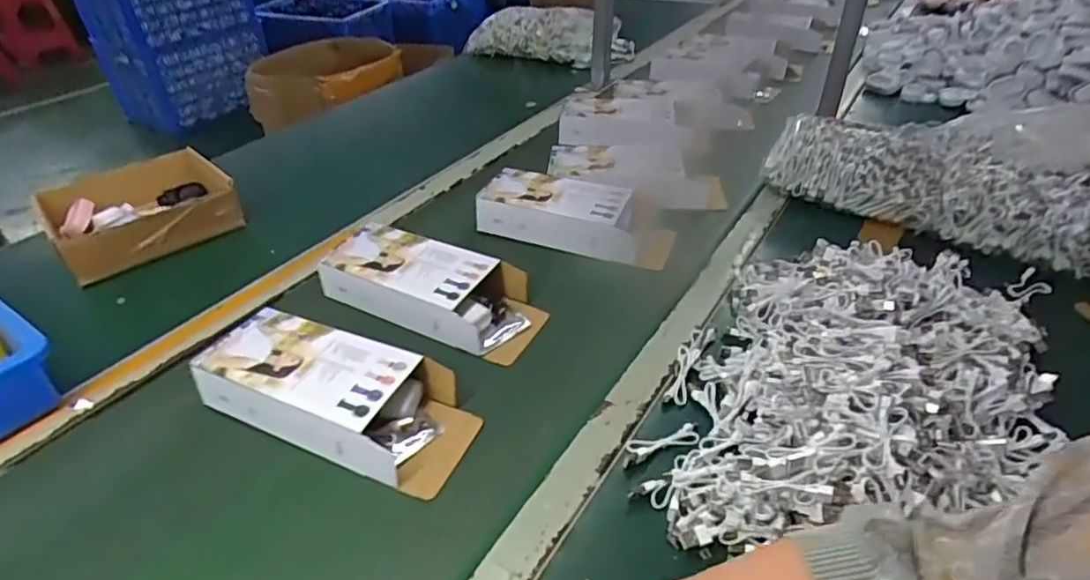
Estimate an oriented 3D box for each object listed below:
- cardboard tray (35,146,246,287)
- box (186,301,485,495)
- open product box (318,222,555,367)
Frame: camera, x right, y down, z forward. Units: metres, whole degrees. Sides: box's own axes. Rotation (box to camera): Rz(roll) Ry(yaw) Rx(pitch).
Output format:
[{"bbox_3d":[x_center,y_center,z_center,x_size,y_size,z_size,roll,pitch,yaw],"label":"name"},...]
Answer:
[{"bbox_3d":[-0.551,-0.113,0.836,0.206,0.062,0.201,-29,48,-29],"label":"cardboard tray"},{"bbox_3d":[-0.191,0.093,0.566,0.259,0.053,0.109,13,39,18],"label":"box"},{"bbox_3d":[-0.129,-0.004,0.700,0.242,0.067,0.115,17,40,23],"label":"open product box"}]

